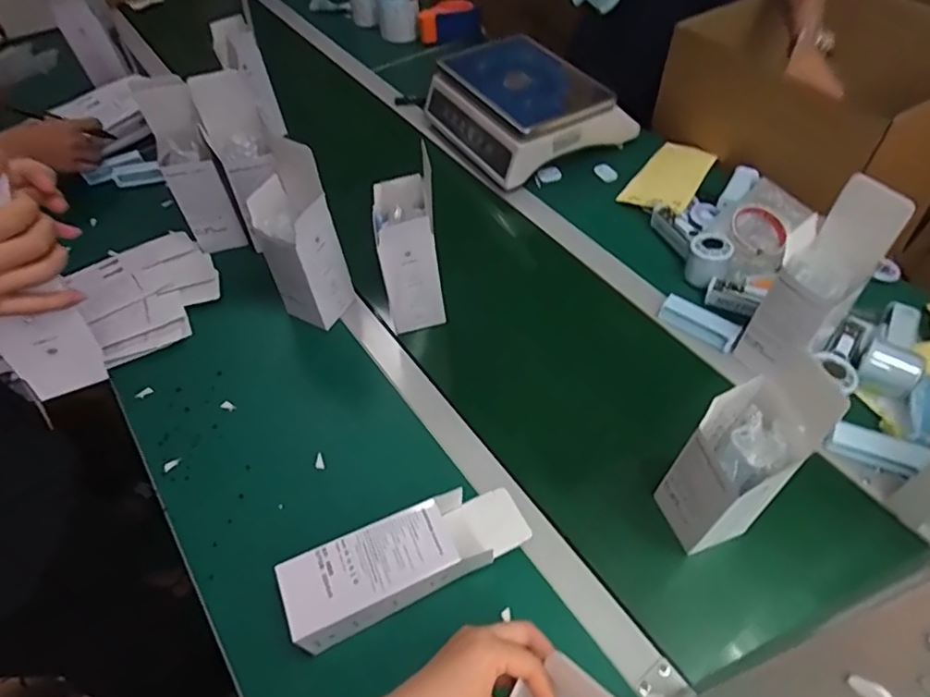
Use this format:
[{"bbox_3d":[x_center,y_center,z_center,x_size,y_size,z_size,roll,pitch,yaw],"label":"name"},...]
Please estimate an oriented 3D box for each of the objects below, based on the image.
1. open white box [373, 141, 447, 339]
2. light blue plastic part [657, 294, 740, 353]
[{"bbox_3d":[-0.071,-0.119,0.761,0.072,0.199,0.102,-5,52,0],"label":"open white box"},{"bbox_3d":[0.313,-0.033,0.781,0.104,0.031,0.032,34,61,26],"label":"light blue plastic part"}]

